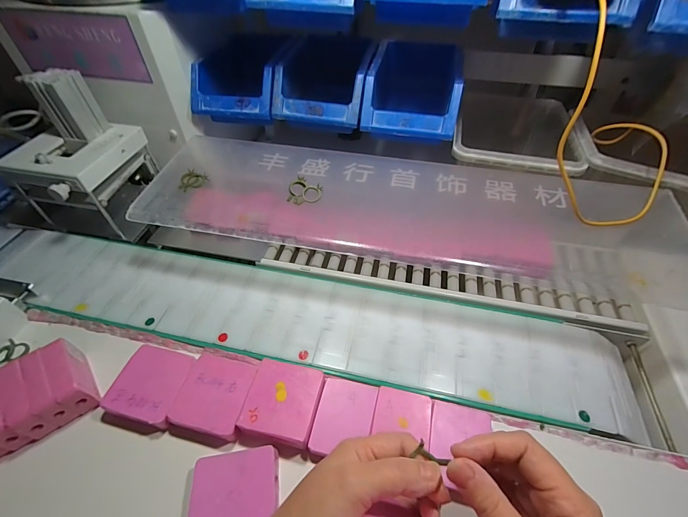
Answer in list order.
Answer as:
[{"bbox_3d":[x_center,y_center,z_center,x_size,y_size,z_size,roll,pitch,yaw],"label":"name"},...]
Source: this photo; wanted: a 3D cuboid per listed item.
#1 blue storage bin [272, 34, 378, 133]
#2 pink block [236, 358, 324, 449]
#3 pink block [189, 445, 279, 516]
[{"bbox_3d":[-0.025,-0.265,0.488,0.129,0.074,0.178,9,49,8],"label":"blue storage bin"},{"bbox_3d":[-0.059,0.138,0.319,0.067,0.019,0.070,9,49,8],"label":"pink block"},{"bbox_3d":[-0.091,0.196,0.275,0.072,0.017,0.058,-7,49,-6],"label":"pink block"}]

